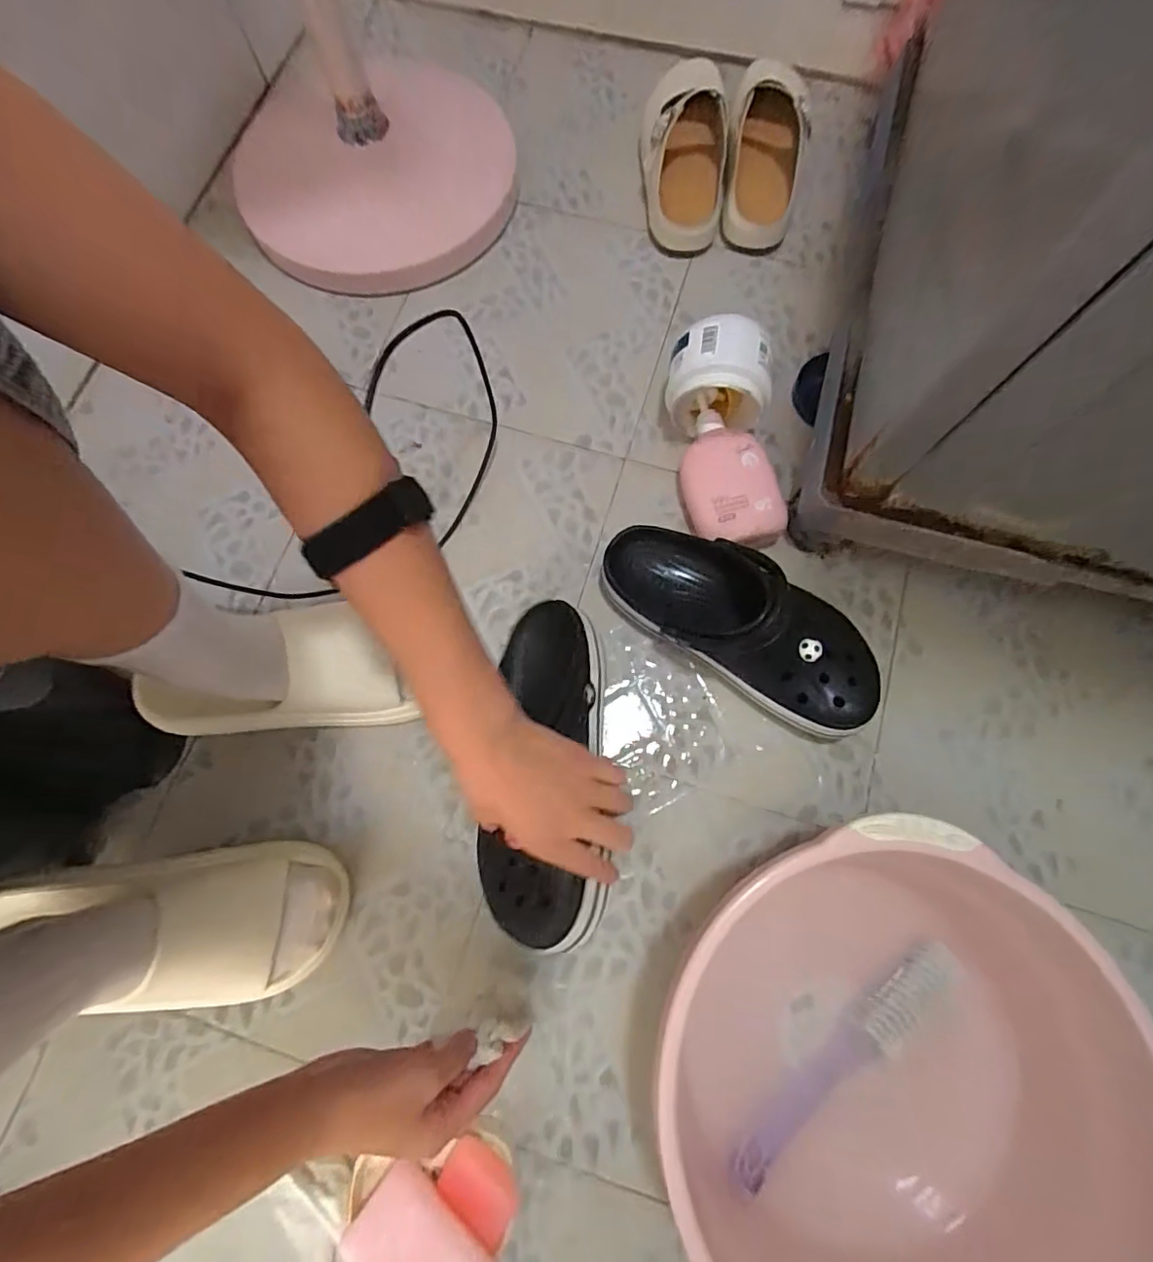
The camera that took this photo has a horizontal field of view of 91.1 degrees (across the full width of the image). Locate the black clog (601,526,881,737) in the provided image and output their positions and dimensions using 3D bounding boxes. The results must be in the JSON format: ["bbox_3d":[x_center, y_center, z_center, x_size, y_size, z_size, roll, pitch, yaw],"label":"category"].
[{"bbox_3d":[0.145,-0.015,0.501,0.264,0.094,0.107,36,78,9],"label":"black clog"}]

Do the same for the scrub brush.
[{"bbox_3d":[0.205,0.322,0.422,0.225,0.030,0.034,-39,78,-10],"label":"scrub brush"}]

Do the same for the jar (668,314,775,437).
[{"bbox_3d":[0.135,-0.237,0.552,0.094,0.099,0.077,7,75,2],"label":"jar"}]

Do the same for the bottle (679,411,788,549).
[{"bbox_3d":[0.142,-0.148,0.557,0.084,0.046,0.148,-16,73,-4],"label":"bottle"}]

